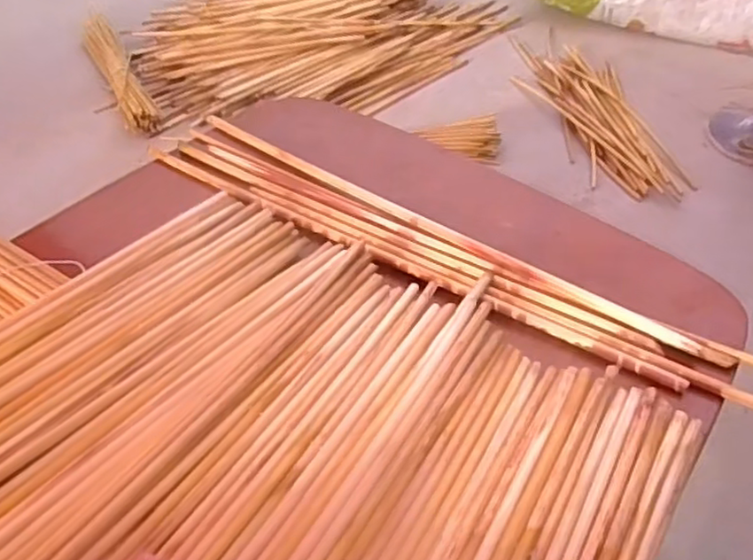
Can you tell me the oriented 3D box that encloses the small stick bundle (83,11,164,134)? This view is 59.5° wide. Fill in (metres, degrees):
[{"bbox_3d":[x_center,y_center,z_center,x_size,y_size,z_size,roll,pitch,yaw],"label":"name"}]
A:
[{"bbox_3d":[-0.618,-0.500,1.563,0.084,0.060,0.555,-21,51,-19],"label":"small stick bundle"}]

